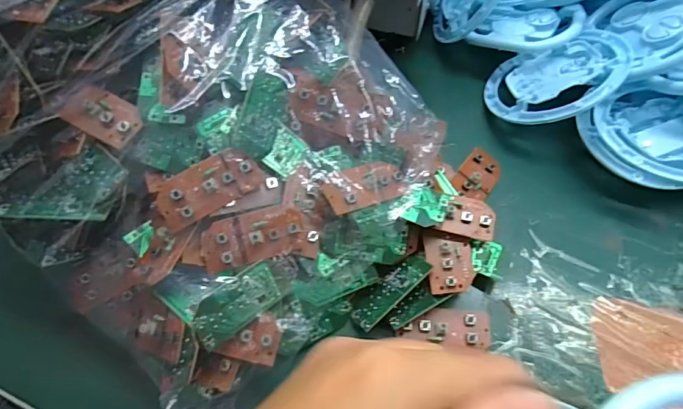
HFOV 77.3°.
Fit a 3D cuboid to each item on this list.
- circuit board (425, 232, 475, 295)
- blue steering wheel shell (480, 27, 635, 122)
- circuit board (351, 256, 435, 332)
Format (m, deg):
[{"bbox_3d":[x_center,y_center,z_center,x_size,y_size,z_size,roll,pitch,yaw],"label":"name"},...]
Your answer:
[{"bbox_3d":[0.072,0.037,0.282,0.029,0.010,0.041,-2,63,1],"label":"circuit board"},{"bbox_3d":[0.170,-0.100,0.342,0.103,0.011,0.088,-14,45,30],"label":"blue steering wheel shell"},{"bbox_3d":[0.032,0.056,0.281,0.060,0.004,0.025,-40,32,-13],"label":"circuit board"}]

